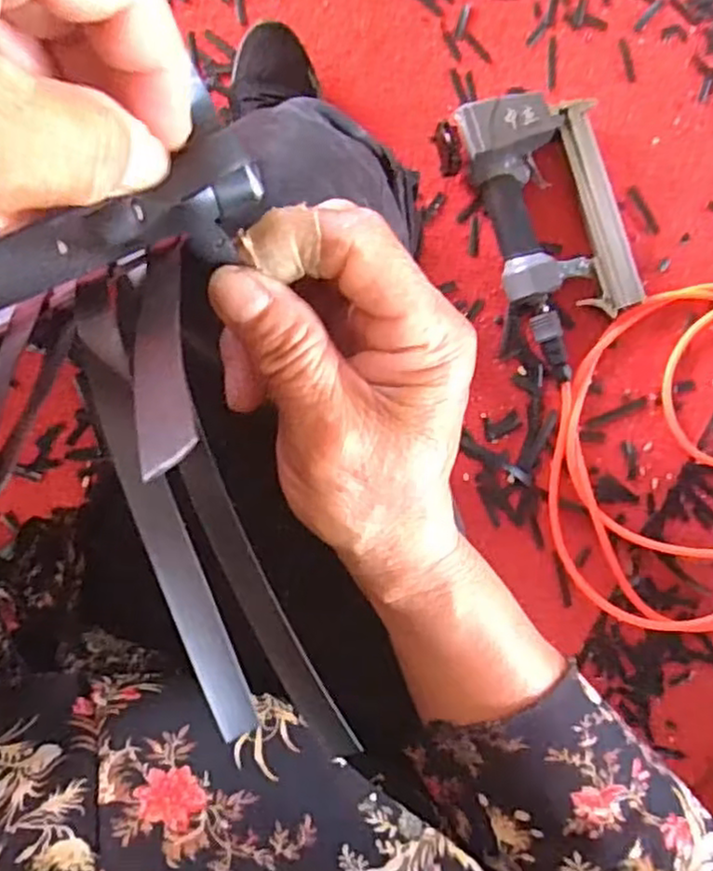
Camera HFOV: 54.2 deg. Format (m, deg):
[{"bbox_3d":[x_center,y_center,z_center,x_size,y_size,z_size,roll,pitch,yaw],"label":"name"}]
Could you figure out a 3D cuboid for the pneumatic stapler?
[{"bbox_3d":[0.203,-0.213,0.707,0.146,0.057,0.266,-27,94,-5],"label":"pneumatic stapler"}]

